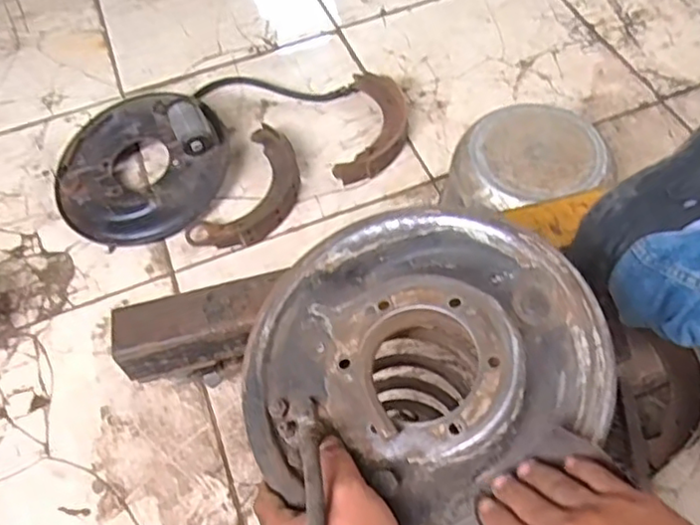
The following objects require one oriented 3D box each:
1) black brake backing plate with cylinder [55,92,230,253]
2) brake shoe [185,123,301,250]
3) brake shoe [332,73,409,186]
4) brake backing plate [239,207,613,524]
[{"bbox_3d":[-0.320,-0.153,0.989,0.269,0.081,0.243,-21,59,-9],"label":"black brake backing plate with cylinder"},{"bbox_3d":[-0.141,-0.103,0.971,0.118,0.031,0.222,22,62,17],"label":"brake shoe"},{"bbox_3d":[0.040,-0.213,1.027,0.101,0.037,0.222,7,59,9],"label":"brake shoe"},{"bbox_3d":[0.046,0.070,0.488,0.255,0.051,0.244,-2,58,3],"label":"brake backing plate"}]

